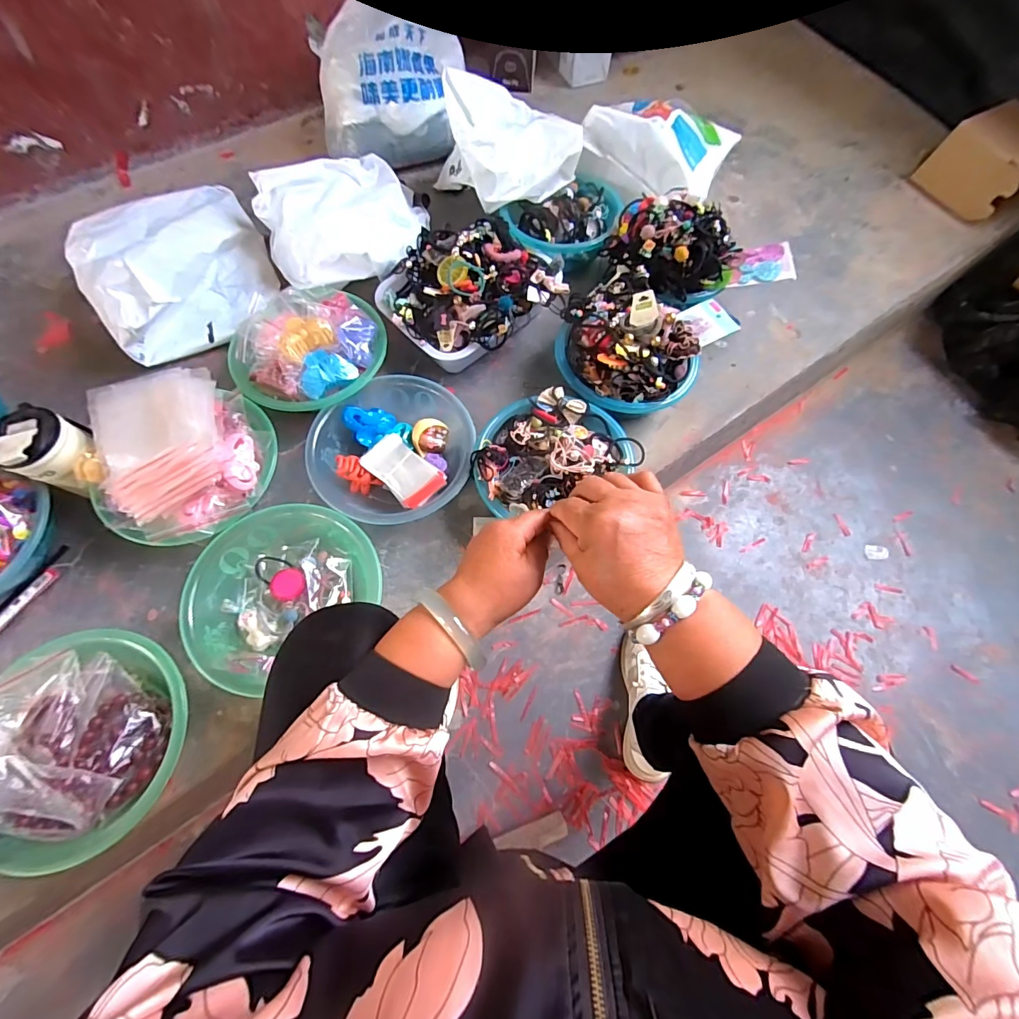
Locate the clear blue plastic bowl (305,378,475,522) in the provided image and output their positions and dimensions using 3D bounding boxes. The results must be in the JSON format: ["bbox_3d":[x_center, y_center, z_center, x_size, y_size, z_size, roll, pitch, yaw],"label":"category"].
[{"bbox_3d":[-0.168,-0.085,0.676,0.222,0.076,0.230,1,66,-2],"label":"clear blue plastic bowl"}]

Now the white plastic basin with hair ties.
[{"bbox_3d":[-0.055,-0.363,0.756,0.293,0.125,0.205,-35,72,-14],"label":"white plastic basin with hair ties"}]

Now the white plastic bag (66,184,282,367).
[{"bbox_3d":[-0.569,-0.422,0.763,0.285,0.145,0.325,-28,71,-11],"label":"white plastic bag"}]

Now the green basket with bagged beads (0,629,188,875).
[{"bbox_3d":[-0.489,0.266,0.515,0.235,0.088,0.237,-3,68,-2],"label":"green basket with bagged beads"}]

